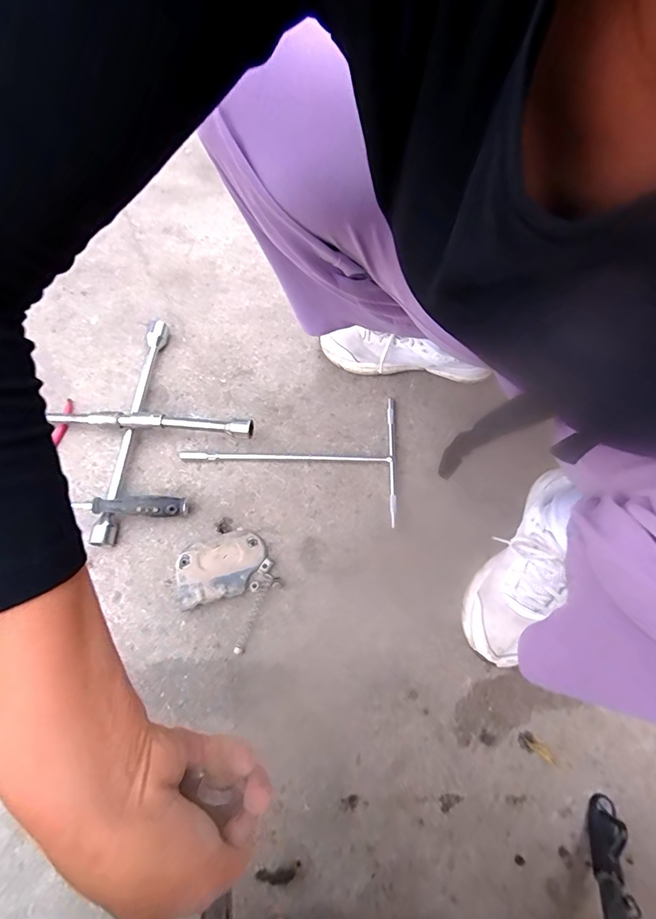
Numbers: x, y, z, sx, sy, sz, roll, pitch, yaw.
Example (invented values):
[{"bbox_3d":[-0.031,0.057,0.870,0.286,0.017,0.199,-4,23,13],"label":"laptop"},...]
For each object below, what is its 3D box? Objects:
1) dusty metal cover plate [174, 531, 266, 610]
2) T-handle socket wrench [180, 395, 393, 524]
[{"bbox_3d":[-0.134,0.136,0.562,0.111,0.011,0.072,-15,69,-6],"label":"dusty metal cover plate"},{"bbox_3d":[-0.054,-0.008,0.620,0.291,0.012,0.181,3,68,1],"label":"T-handle socket wrench"}]

